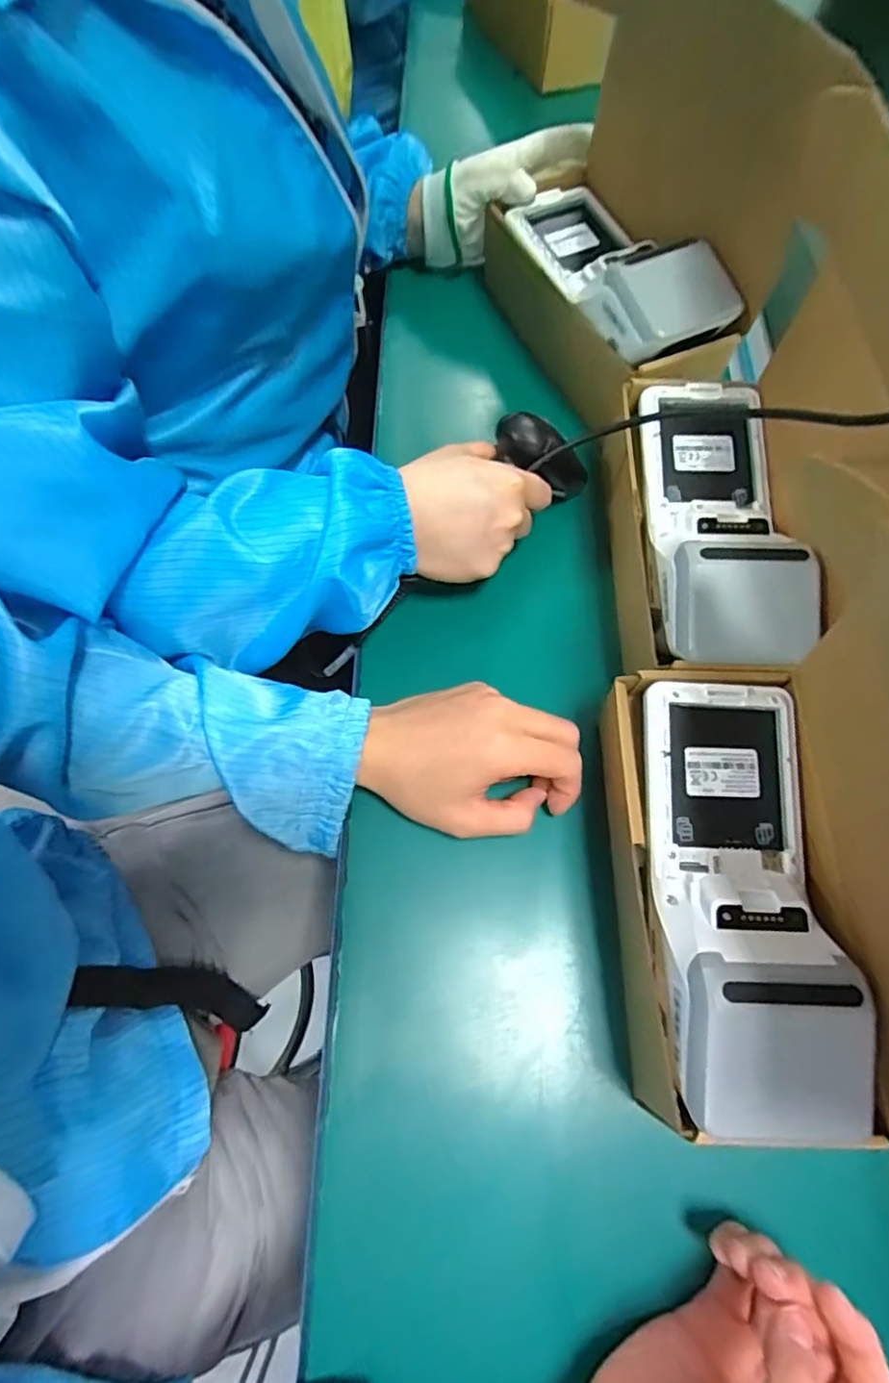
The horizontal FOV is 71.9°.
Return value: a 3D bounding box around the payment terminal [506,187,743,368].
[{"bbox_3d":[0.130,-0.320,0.451,0.087,0.049,0.190,-24,69,-10],"label":"payment terminal"}]

